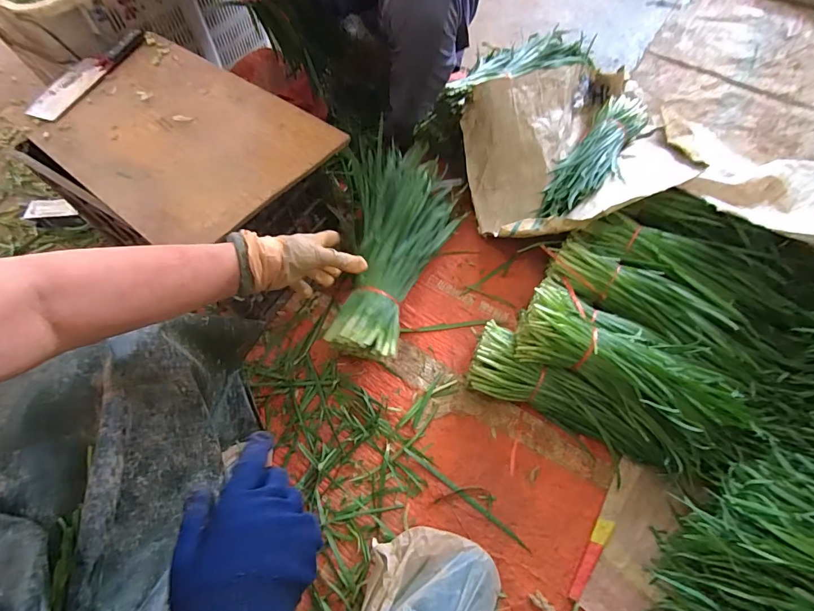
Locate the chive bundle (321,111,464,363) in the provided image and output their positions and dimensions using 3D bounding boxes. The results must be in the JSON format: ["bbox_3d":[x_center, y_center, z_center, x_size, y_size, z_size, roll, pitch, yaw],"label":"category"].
[{"bbox_3d":[-0.025,-0.131,0.777,0.197,0.070,0.470,9,70,6],"label":"chive bundle"}]

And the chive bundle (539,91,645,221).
[{"bbox_3d":[0.452,-0.356,0.925,0.131,0.052,0.454,31,67,16],"label":"chive bundle"}]

